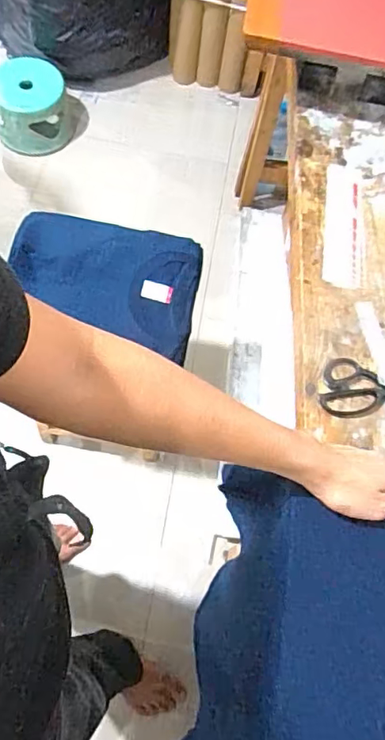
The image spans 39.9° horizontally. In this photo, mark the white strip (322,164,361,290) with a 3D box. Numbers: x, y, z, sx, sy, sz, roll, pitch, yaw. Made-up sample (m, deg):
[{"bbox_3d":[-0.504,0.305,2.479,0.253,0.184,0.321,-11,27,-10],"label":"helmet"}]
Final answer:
[{"bbox_3d":[0.233,-0.226,0.827,0.057,0.006,0.225,6,69,3],"label":"white strip"}]

